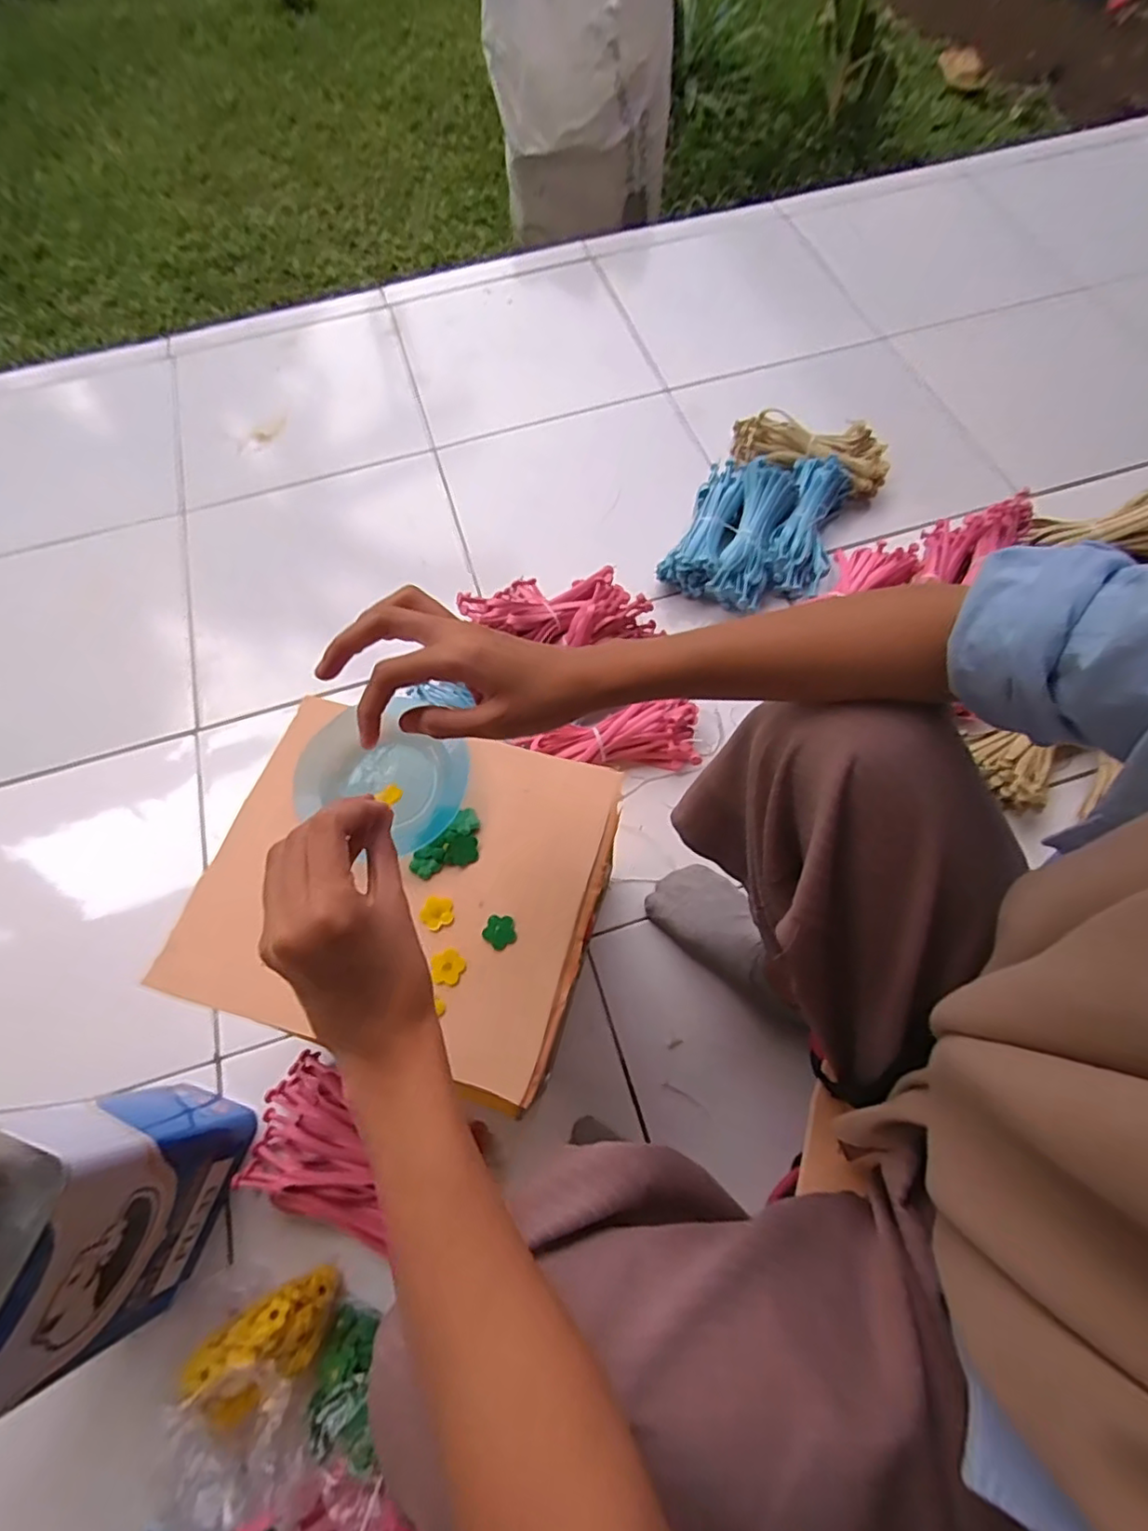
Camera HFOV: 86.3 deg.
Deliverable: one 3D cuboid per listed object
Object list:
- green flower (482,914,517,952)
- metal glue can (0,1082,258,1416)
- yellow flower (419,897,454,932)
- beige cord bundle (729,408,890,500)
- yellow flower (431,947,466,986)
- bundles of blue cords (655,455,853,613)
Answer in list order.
[{"bbox_3d":[-0.052,0.116,0.430,0.023,0.004,0.022,-1,67,2],"label":"green flower"},{"bbox_3d":[-0.389,0.356,0.468,0.117,0.265,0.170,14,68,8],"label":"metal glue can"},{"bbox_3d":[-0.099,0.107,0.441,0.023,0.004,0.023,-1,67,2],"label":"yellow flower"},{"bbox_3d":[0.337,-0.451,0.885,0.221,0.063,0.078,16,68,9],"label":"beige cord bundle"},{"bbox_3d":[-0.087,0.140,0.425,0.022,0.004,0.023,-1,67,2],"label":"yellow flower"},{"bbox_3d":[0.256,-0.330,0.830,0.198,0.066,0.259,24,70,12],"label":"bundles of blue cords"}]

